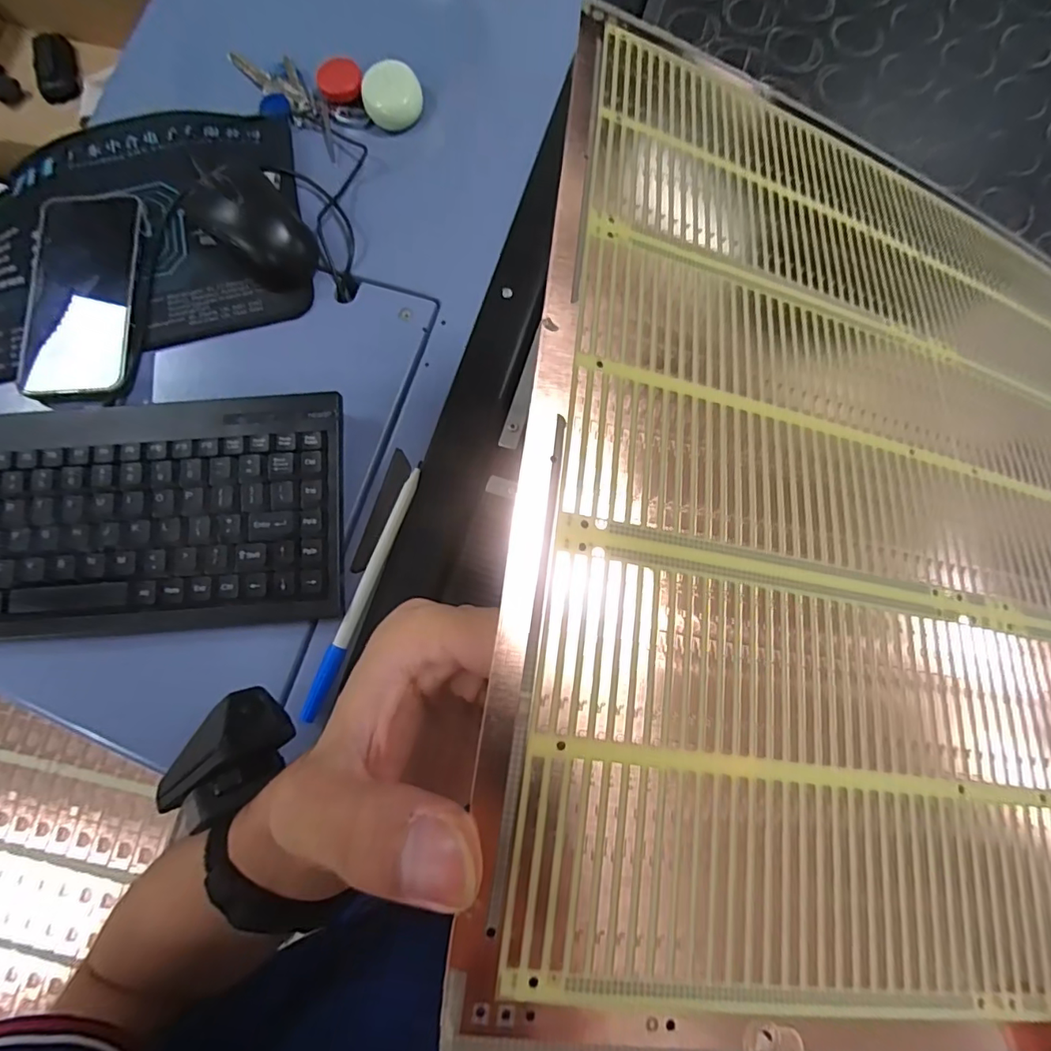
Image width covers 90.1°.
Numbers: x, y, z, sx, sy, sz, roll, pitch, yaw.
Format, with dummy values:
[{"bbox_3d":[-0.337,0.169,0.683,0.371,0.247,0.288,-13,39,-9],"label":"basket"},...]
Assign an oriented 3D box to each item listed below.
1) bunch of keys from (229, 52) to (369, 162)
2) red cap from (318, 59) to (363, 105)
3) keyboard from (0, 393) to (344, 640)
[{"bbox_3d":[-0.200,-0.370,0.456,0.124,0.018,0.055,33,81,8],"label":"bunch of keys"},{"bbox_3d":[-0.163,-0.391,0.461,0.038,0.005,0.043,-1,78,1],"label":"red cap"},{"bbox_3d":[-0.261,-0.005,0.340,0.286,0.035,0.145,-4,78,1],"label":"keyboard"}]

